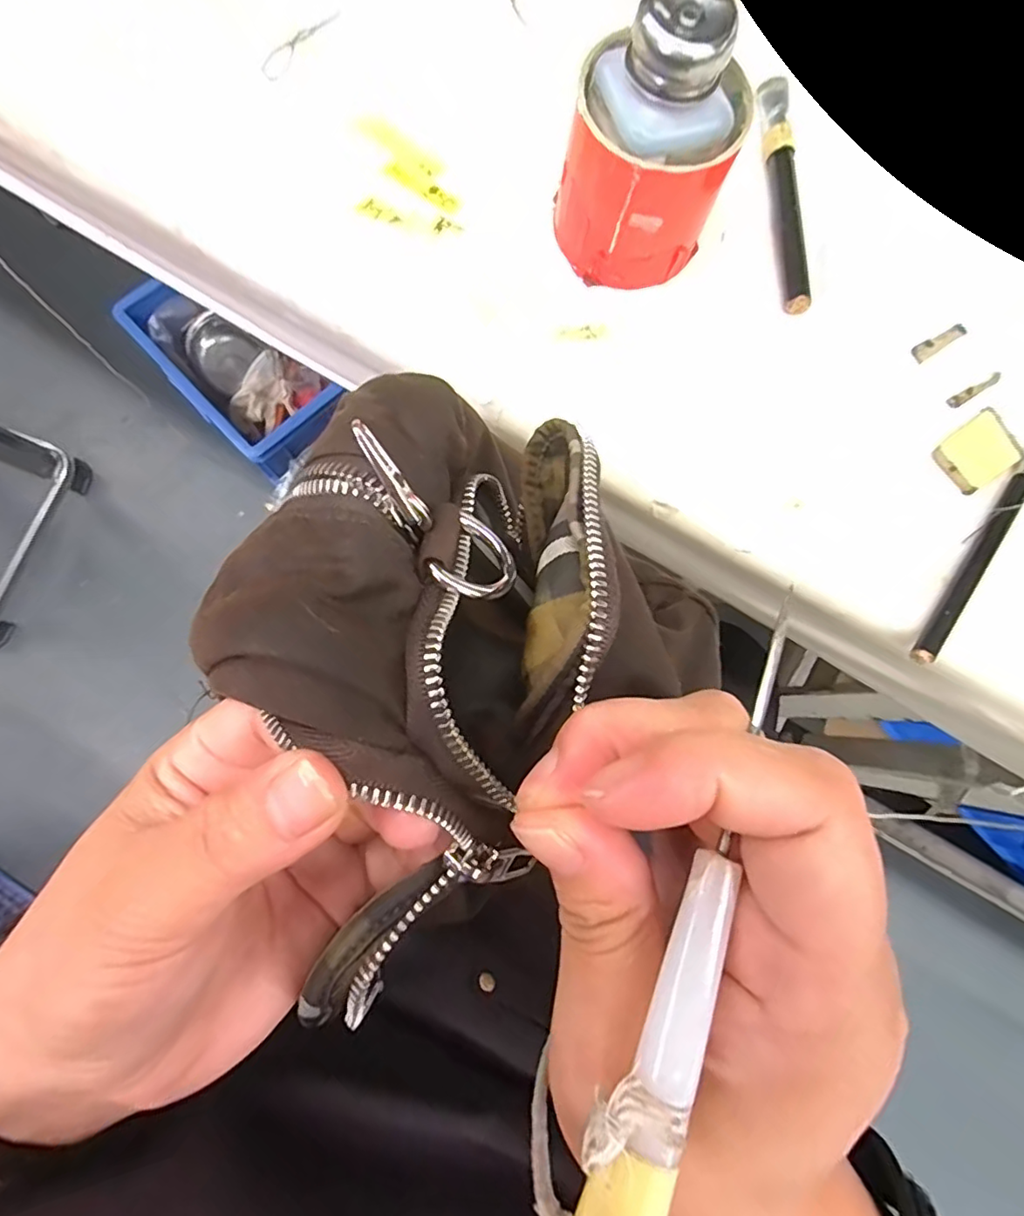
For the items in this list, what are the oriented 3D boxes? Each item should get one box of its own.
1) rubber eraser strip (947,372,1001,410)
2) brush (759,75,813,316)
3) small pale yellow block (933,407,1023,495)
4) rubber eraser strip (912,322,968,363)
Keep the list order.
[{"bbox_3d":[0.239,-0.112,0.295,0.029,0.006,0.006,-29,82,-6],"label":"rubber eraser strip"},{"bbox_3d":[0.151,-0.230,0.317,0.016,0.015,0.143,-1,80,-3],"label":"brush"},{"bbox_3d":[0.238,-0.079,0.291,0.041,0.006,0.030,-35,83,-8],"label":"small pale yellow block"},{"bbox_3d":[0.223,-0.138,0.297,0.030,0.006,0.008,-30,82,-7],"label":"rubber eraser strip"}]

